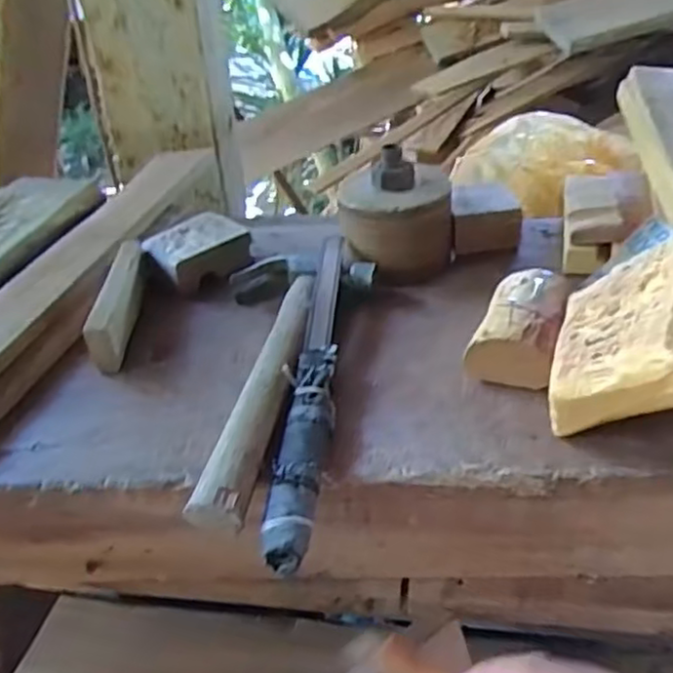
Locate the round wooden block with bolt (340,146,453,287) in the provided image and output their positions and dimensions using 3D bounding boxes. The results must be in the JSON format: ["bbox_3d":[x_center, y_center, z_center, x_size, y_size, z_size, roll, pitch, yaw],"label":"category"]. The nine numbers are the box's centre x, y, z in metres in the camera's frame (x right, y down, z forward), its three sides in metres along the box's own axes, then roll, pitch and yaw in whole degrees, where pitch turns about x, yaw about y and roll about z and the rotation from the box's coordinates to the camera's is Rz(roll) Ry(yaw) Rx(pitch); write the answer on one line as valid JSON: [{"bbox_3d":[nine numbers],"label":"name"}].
[{"bbox_3d":[0.050,-0.102,0.604,0.100,0.091,0.081,3,37,9],"label":"round wooden block with bolt"}]

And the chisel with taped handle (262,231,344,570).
[{"bbox_3d":[-0.012,0.023,0.488,0.031,0.035,0.302,1,37,7],"label":"chisel with taped handle"}]

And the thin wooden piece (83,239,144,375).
[{"bbox_3d":[-0.173,-0.029,0.558,0.019,0.041,0.134,-3,36,1],"label":"thin wooden piece"}]

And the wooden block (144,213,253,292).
[{"bbox_3d":[-0.131,-0.082,0.638,0.081,0.032,0.077,-29,43,-30],"label":"wooden block"}]

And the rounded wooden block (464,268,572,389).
[{"bbox_3d":[0.133,-0.009,0.494,0.060,0.039,0.110,13,40,22],"label":"rounded wooden block"}]

